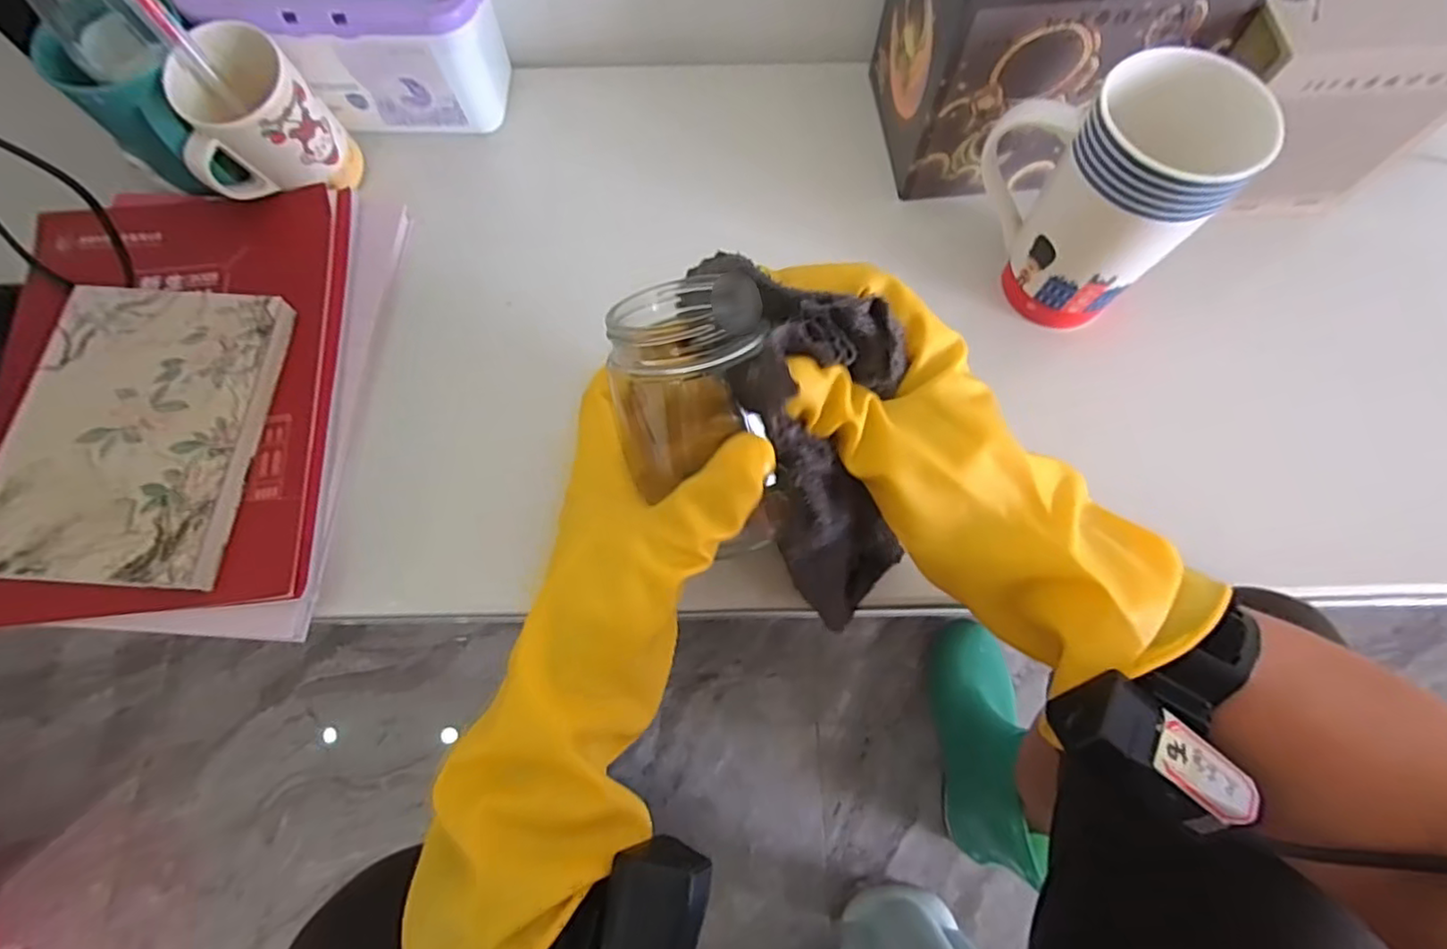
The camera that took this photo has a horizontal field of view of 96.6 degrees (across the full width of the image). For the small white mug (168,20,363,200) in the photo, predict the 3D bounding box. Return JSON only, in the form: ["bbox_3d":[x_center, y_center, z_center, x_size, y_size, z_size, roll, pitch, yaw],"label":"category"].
[{"bbox_3d":[-0.304,-0.228,0.422,0.083,0.089,0.079,0,74,0],"label":"small white mug"}]

